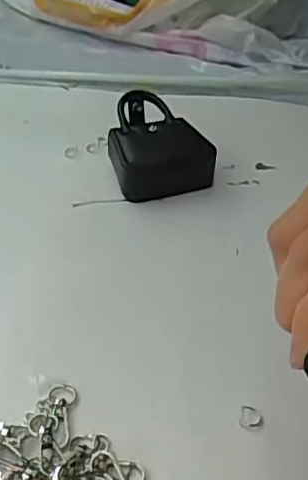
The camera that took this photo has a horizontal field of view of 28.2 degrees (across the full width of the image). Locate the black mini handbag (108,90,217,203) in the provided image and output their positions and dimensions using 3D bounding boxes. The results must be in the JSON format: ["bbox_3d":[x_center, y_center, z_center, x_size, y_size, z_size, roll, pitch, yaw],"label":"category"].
[{"bbox_3d":[0.000,-0.077,0.505,0.077,0.048,0.095,-7,38,-14],"label":"black mini handbag"}]

